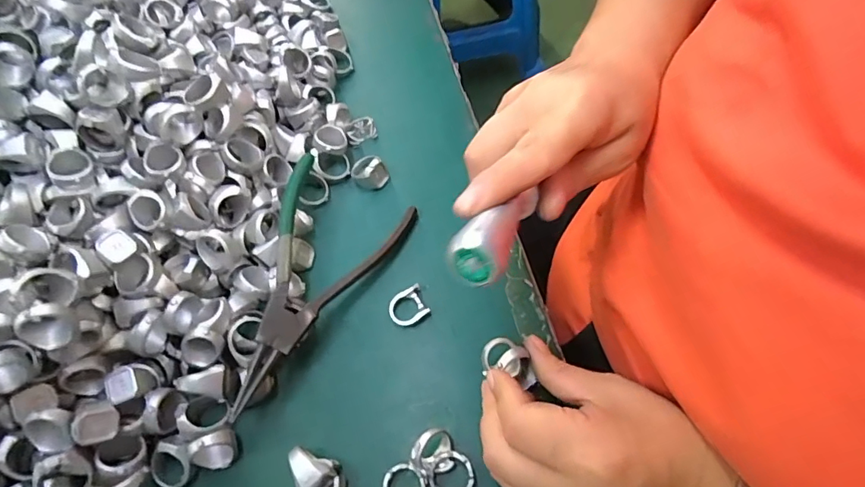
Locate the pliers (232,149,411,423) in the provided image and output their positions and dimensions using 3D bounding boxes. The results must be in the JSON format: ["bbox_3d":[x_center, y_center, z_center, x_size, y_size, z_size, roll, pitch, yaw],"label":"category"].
[{"bbox_3d":[-0.078,0.033,0.297,0.070,0.034,0.157,16,65,12],"label":"pliers"}]

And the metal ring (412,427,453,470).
[{"bbox_3d":[-0.001,0.110,0.255,0.022,0.020,0.014,-33,65,-12],"label":"metal ring"}]

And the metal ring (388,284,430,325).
[{"bbox_3d":[-0.016,0.041,0.305,0.024,0.006,0.023,-22,63,-7],"label":"metal ring"}]

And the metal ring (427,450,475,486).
[{"bbox_3d":[0.010,0.124,0.252,0.024,0.006,0.024,-2,63,3],"label":"metal ring"}]

